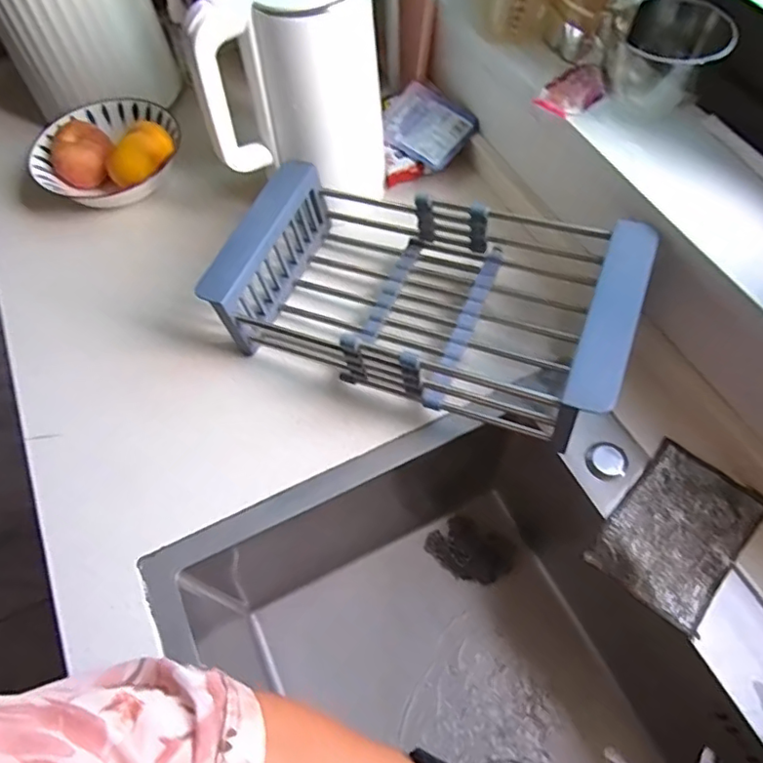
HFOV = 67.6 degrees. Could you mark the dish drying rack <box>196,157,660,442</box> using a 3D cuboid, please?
[{"bbox_3d":[0.043,-0.103,0.559,0.373,0.131,0.235,19,63,13],"label":"dish drying rack"}]

